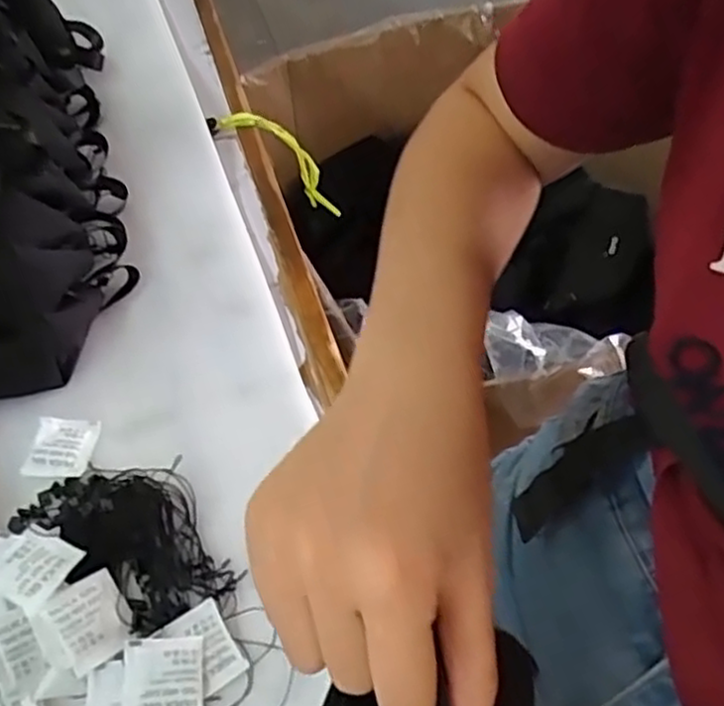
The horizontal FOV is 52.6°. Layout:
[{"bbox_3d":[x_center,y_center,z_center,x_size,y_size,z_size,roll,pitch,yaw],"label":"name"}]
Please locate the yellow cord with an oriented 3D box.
[{"bbox_3d":[-0.068,-0.181,0.691,0.036,0.165,0.022,-35,54,16],"label":"yellow cord"}]

